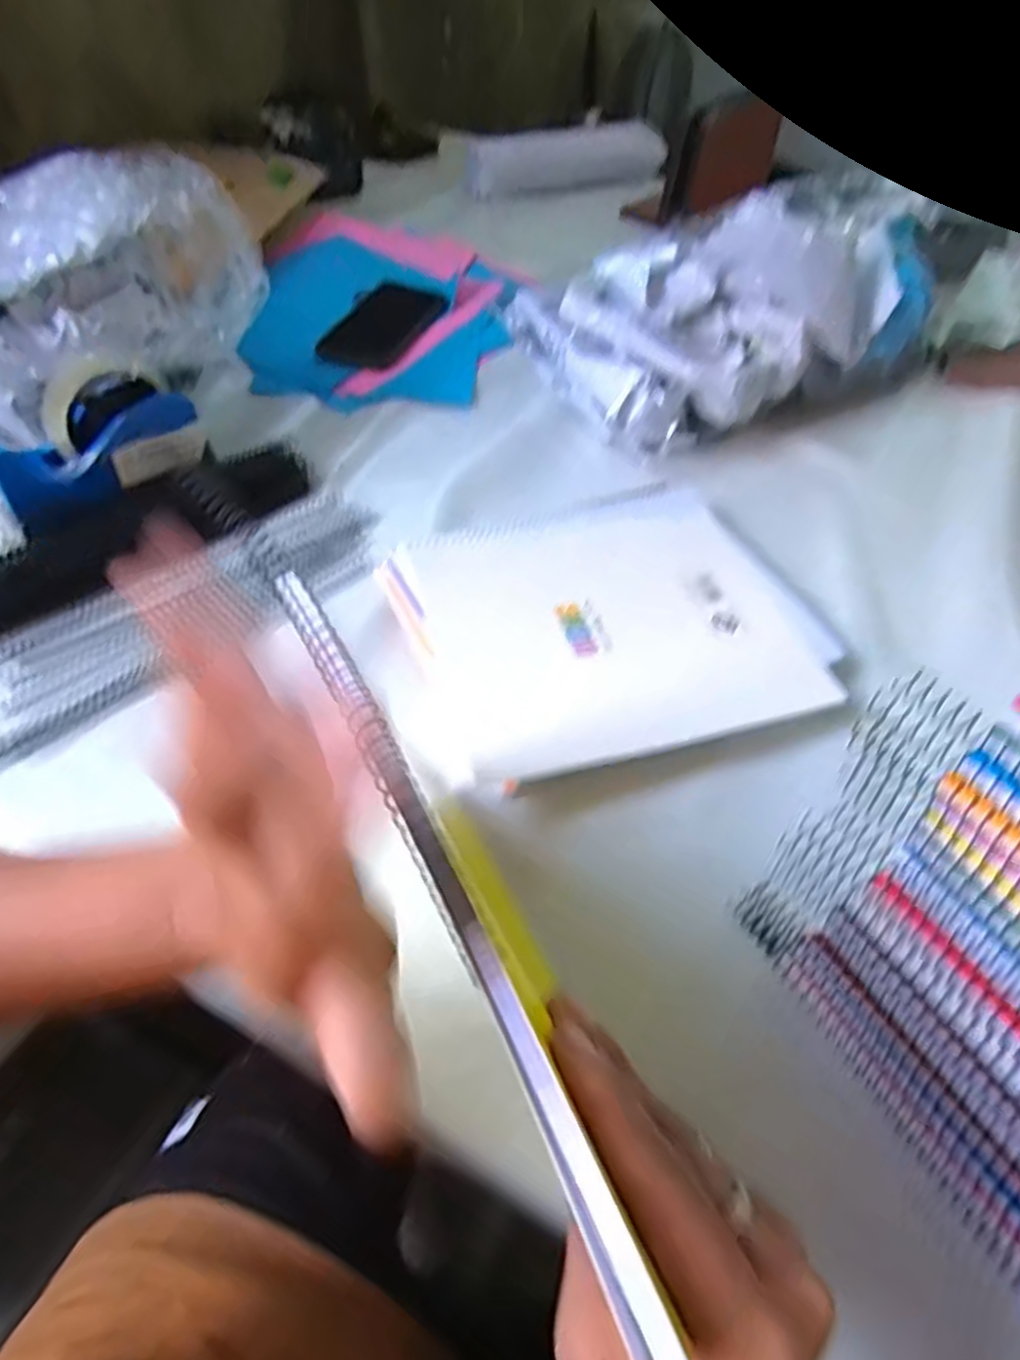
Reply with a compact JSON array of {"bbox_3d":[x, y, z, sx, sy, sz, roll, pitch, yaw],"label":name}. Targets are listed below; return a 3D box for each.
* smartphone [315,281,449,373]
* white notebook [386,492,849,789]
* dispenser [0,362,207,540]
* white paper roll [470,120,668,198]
[{"bbox_3d":[-0.134,-0.379,0.800,0.080,0.010,0.168,17,53,12],"label":"smartphone"},{"bbox_3d":[0.060,-0.041,0.516,0.274,0.029,0.207,-13,53,-12],"label":"white notebook"},{"bbox_3d":[-0.311,-0.181,0.561,0.149,0.103,0.053,-37,61,-27],"label":"dispenser"},{"bbox_3d":[0.088,-0.726,1.073,0.298,0.082,0.064,-20,54,-17],"label":"white paper roll"}]

